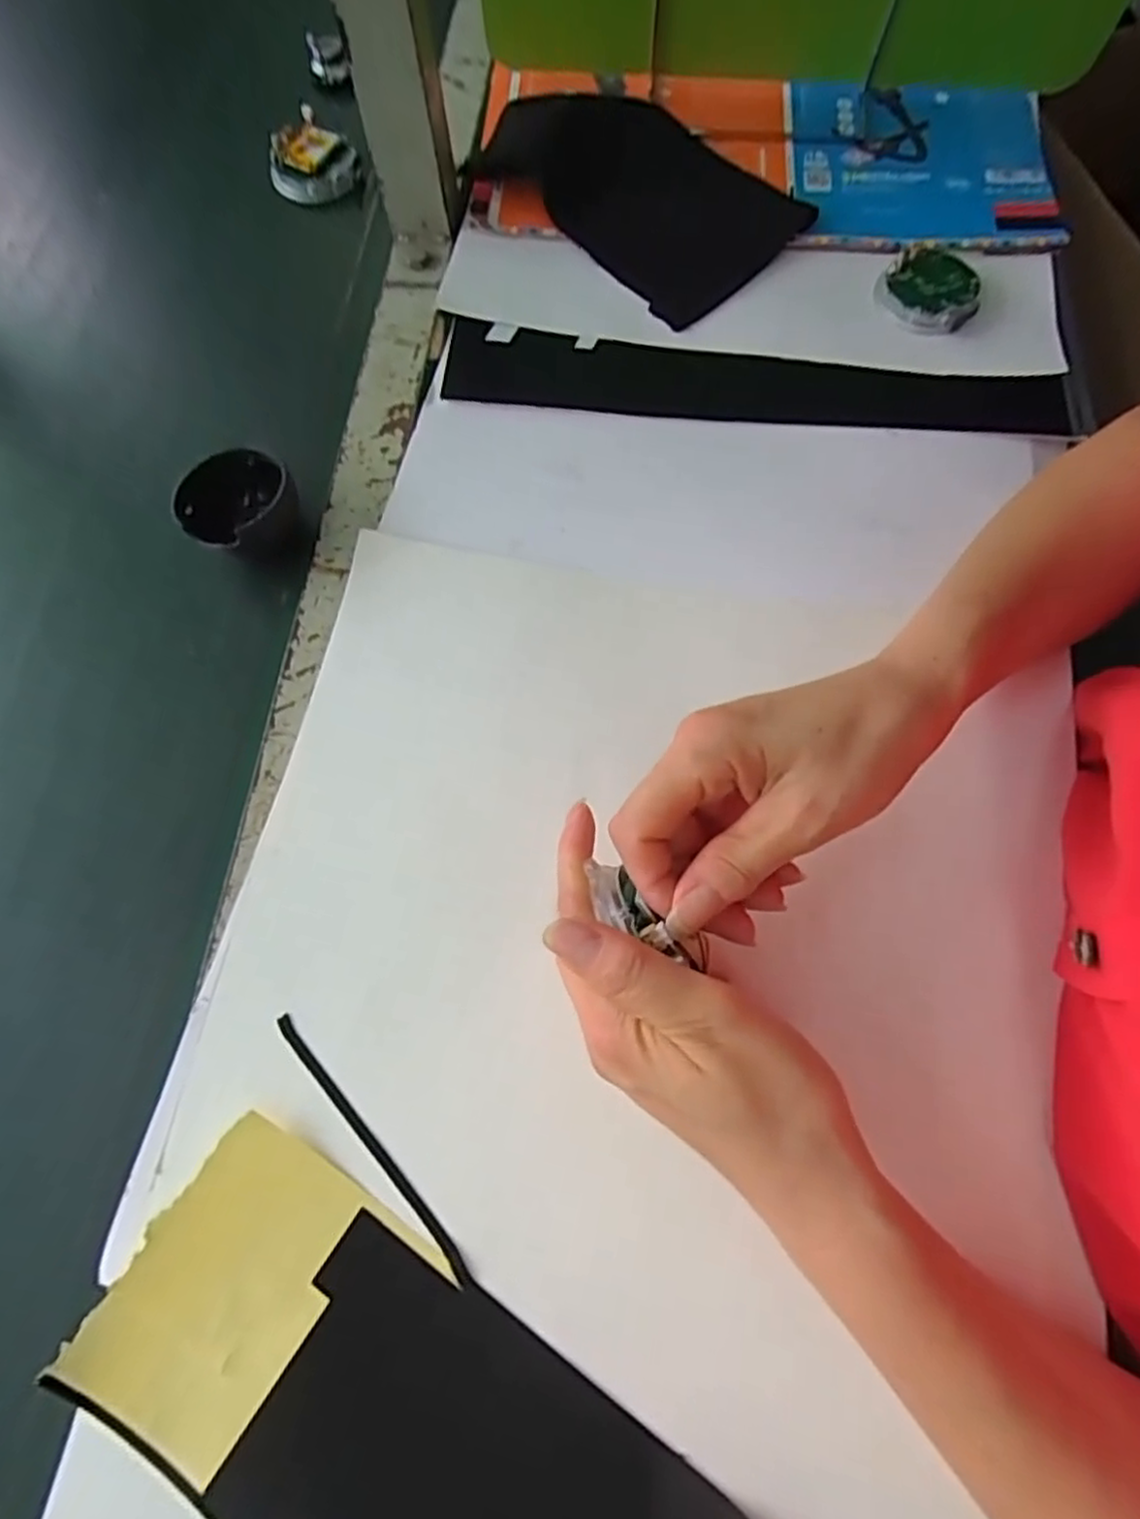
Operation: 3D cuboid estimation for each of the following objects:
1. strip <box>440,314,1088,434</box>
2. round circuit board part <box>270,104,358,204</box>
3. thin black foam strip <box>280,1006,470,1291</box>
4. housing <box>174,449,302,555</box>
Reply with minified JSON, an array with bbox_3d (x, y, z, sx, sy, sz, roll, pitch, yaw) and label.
[{"bbox_3d":[0.099,-0.215,0.394,0.343,0.007,0.060,8,72,5],"label":"strip"},{"bbox_3d":[-0.181,-0.426,0.487,0.061,0.023,0.055,-9,72,-1],"label":"round circuit board part"},{"bbox_3d":[-0.081,0.157,0.282,0.006,0.006,0.126,-41,75,-11],"label":"thin black foam strip"},{"bbox_3d":[-0.178,-0.138,0.374,0.049,0.027,0.060,39,77,14],"label":"housing"}]

